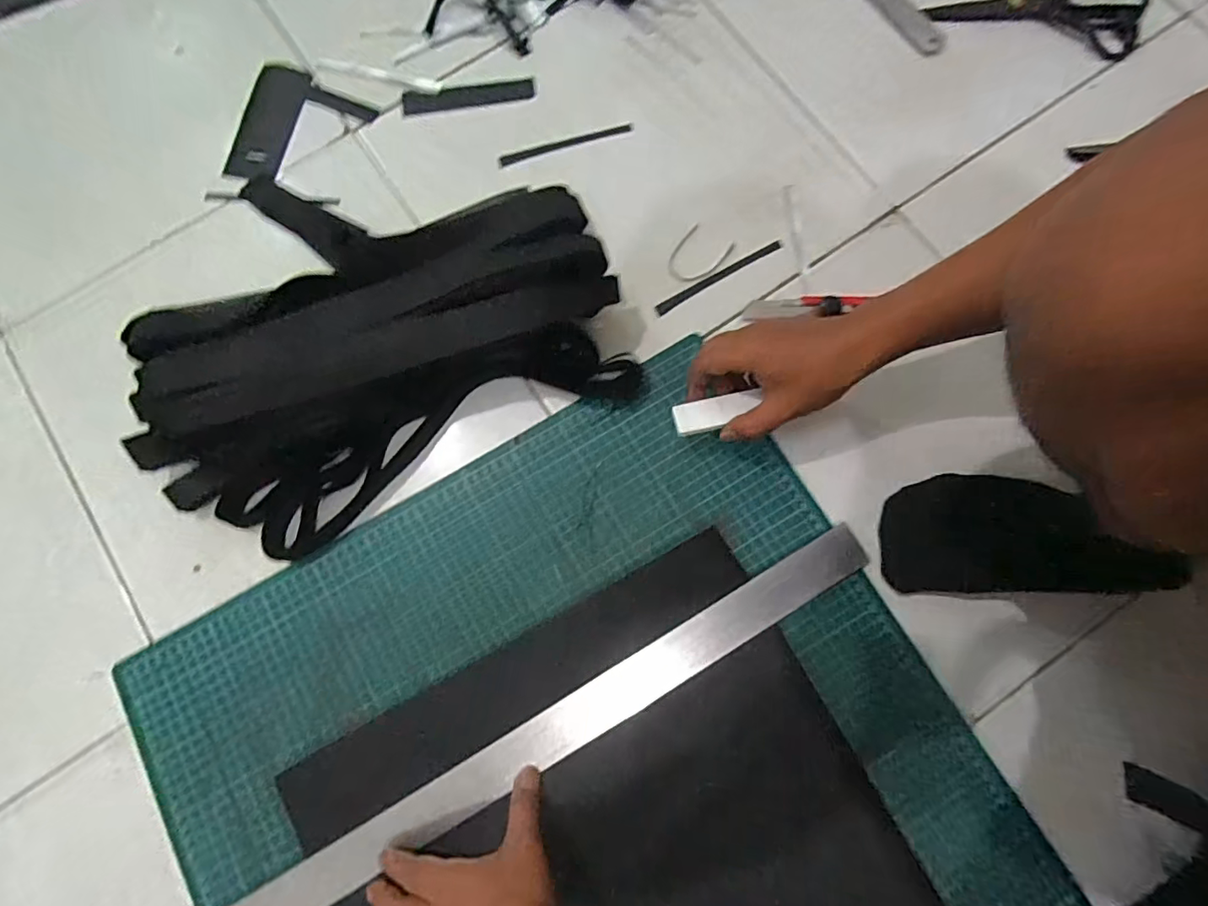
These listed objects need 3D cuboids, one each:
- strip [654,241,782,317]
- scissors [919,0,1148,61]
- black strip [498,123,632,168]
[{"bbox_3d":[0.112,-0.172,0.536,0.140,0.004,0.011,-29,84,-3],"label":"strip"},{"bbox_3d":[0.451,-0.462,0.575,0.224,0.021,0.083,7,79,2],"label":"scissors"},{"bbox_3d":[-0.041,-0.323,0.574,0.143,0.005,0.013,-17,80,-3],"label":"black strip"}]

